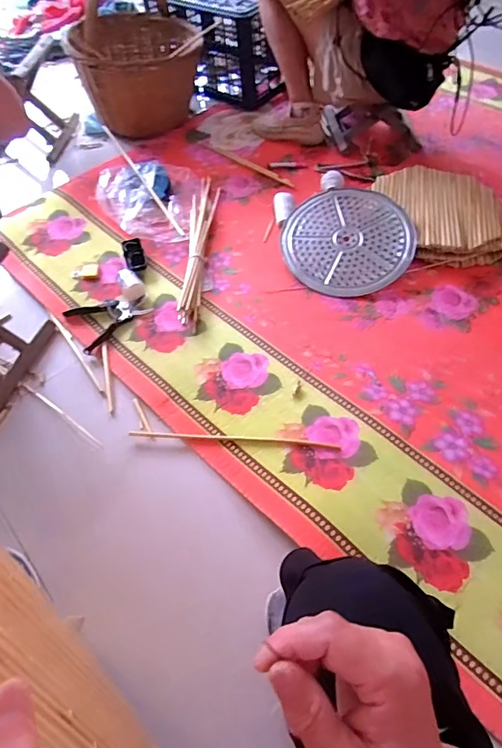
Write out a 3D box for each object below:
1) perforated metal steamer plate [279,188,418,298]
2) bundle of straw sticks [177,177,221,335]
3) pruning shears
[{"bbox_3d":[0.238,-0.335,1.149,0.306,0.013,0.303,-3,71,10],"label":"perforated metal steamer plate"},{"bbox_3d":[-0.139,-0.343,1.192,0.068,0.038,0.544,2,58,5],"label":"bundle of straw sticks"},{"bbox_3d":[-0.336,-0.139,1.077,0.174,0.016,0.133,-35,62,-17],"label":"pruning shears"}]

